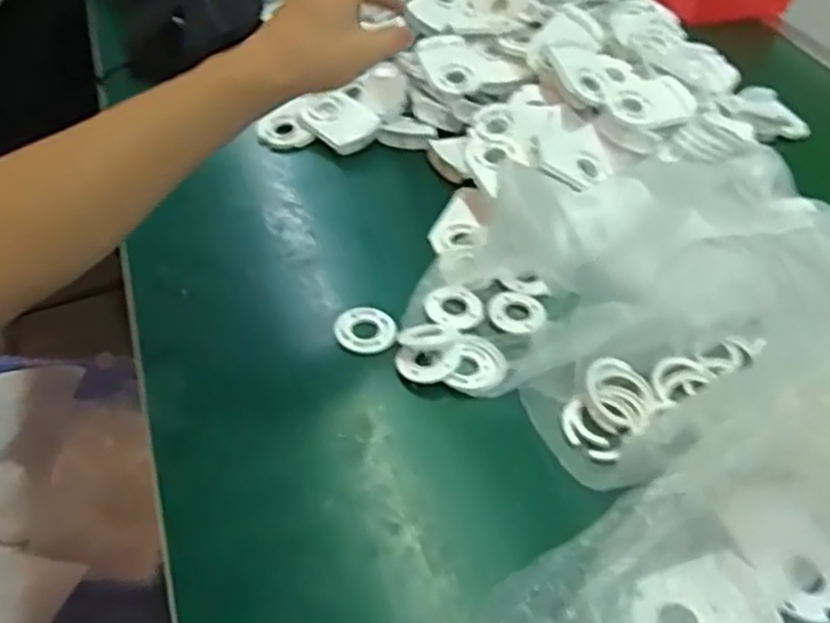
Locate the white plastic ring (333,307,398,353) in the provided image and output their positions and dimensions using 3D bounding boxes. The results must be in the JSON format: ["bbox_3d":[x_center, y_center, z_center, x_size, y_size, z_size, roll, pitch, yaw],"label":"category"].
[{"bbox_3d":[-0.037,0.012,0.541,0.046,0.008,0.042,3,45,-3],"label":"white plastic ring"}]

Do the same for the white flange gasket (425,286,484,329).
[{"bbox_3d":[0.032,-0.003,0.565,0.043,0.006,0.045,3,45,-3],"label":"white flange gasket"}]

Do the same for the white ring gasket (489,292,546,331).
[{"bbox_3d":[0.081,-0.001,0.567,0.043,0.009,0.045,13,46,6],"label":"white ring gasket"}]

